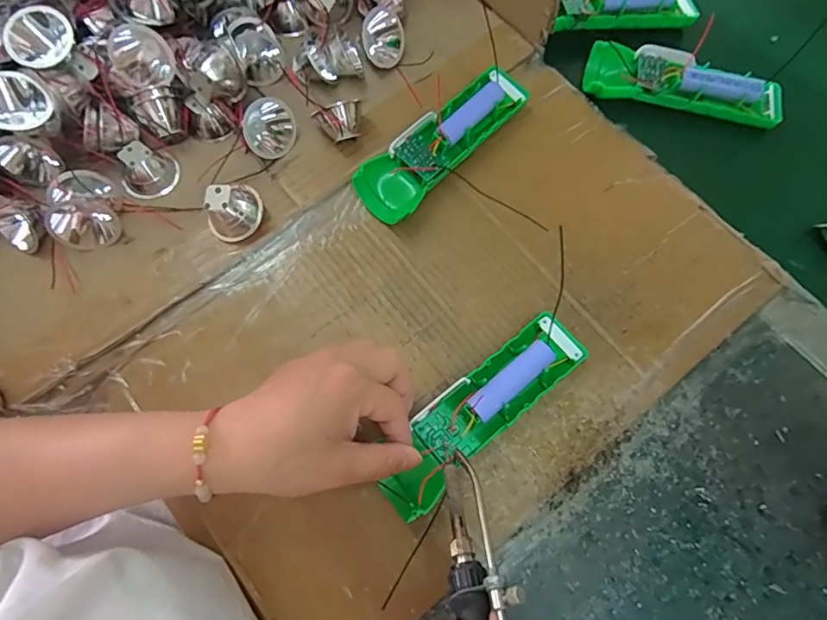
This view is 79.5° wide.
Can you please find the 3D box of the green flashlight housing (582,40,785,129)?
[{"bbox_3d":[0.228,-0.194,0.418,0.158,0.021,0.049,14,75,5],"label":"green flashlight housing"}]

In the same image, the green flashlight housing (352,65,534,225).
[{"bbox_3d":[0.022,-0.135,0.399,0.048,0.031,0.158,41,79,12],"label":"green flashlight housing"}]

